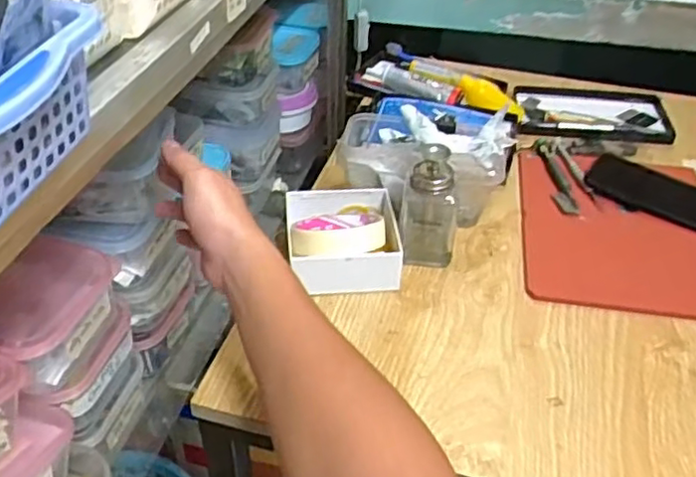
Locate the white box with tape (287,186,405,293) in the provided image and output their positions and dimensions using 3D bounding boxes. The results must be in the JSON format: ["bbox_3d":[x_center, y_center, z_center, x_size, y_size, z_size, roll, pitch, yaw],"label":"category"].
[{"bbox_3d":[-0.006,0.001,0.651,0.099,0.048,0.118,-3,40,-6],"label":"white box with tape"}]

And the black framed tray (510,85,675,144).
[{"bbox_3d":[0.302,-0.160,0.862,0.171,0.026,0.163,5,33,13],"label":"black framed tray"}]

